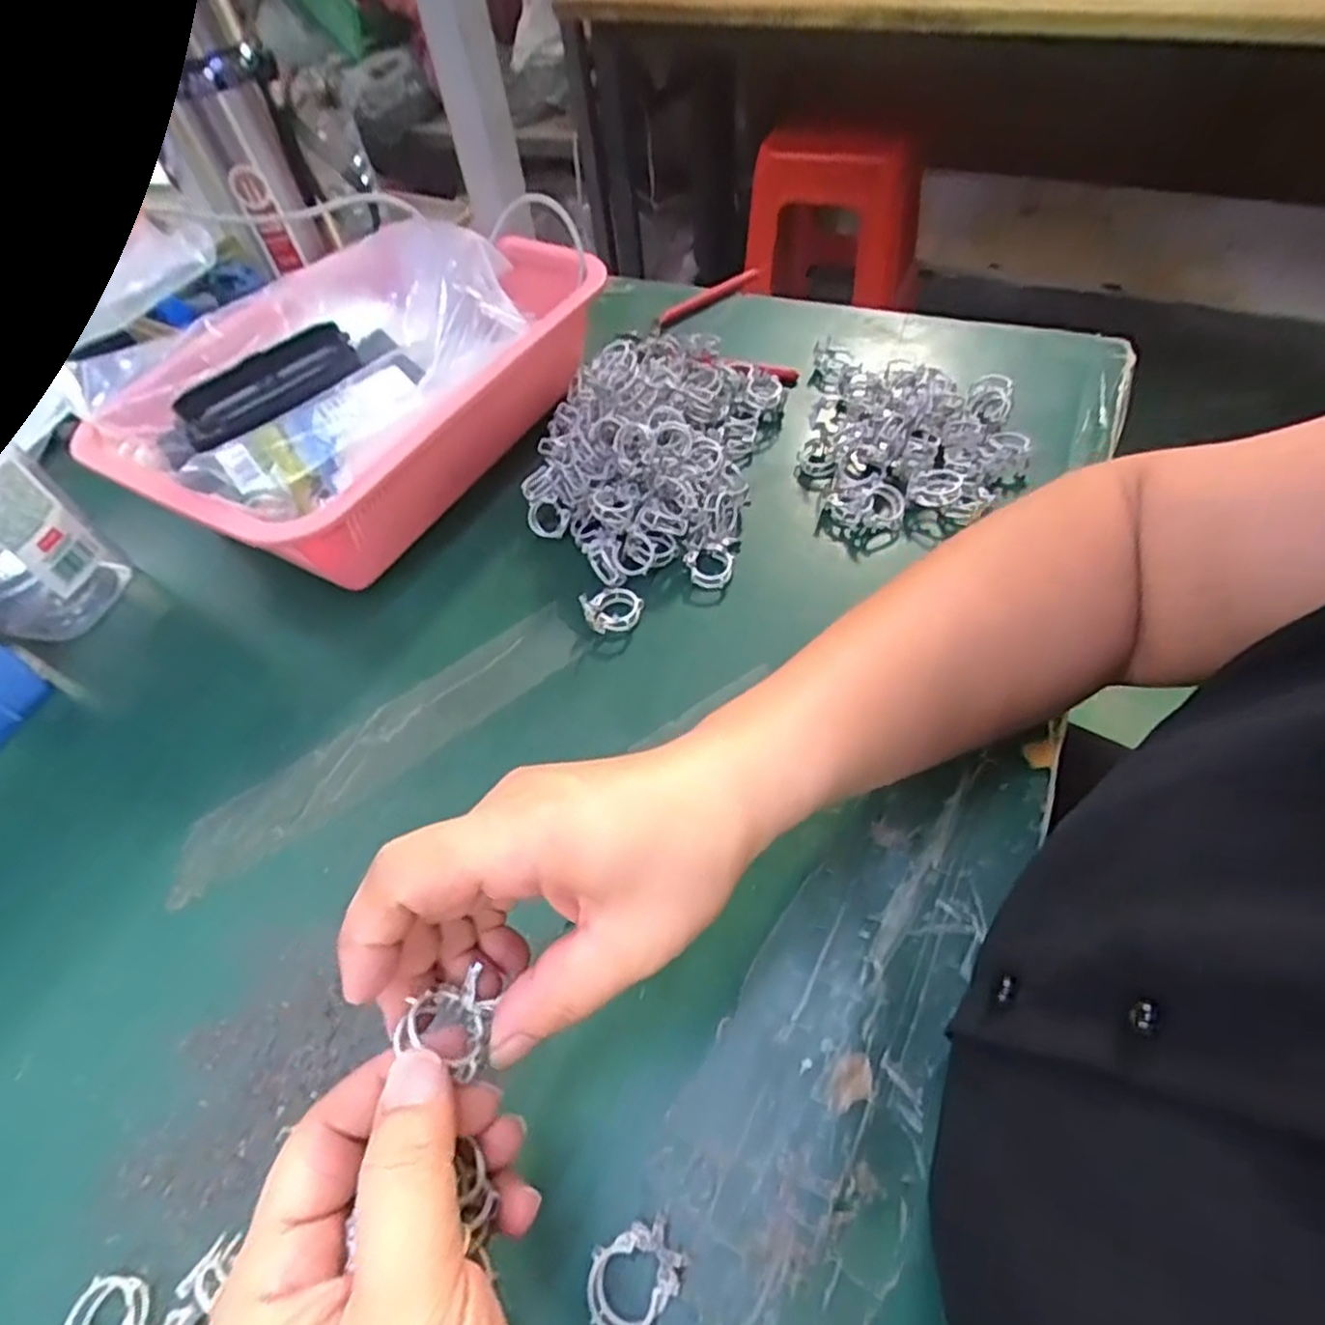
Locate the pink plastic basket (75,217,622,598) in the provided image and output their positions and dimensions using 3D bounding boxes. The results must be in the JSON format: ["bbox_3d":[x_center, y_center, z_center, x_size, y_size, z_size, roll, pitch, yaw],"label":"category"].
[{"bbox_3d":[-0.190,-0.183,0.474,0.184,0.124,0.294,28,61,25],"label":"pink plastic basket"}]

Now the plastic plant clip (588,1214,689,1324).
[{"bbox_3d":[-0.009,0.200,0.233,0.033,0.012,0.025,-31,56,-16],"label":"plastic plant clip"}]

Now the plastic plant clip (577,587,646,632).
[{"bbox_3d":[-0.027,-0.030,0.404,0.034,0.017,0.026,-14,53,-4],"label":"plastic plant clip"}]

